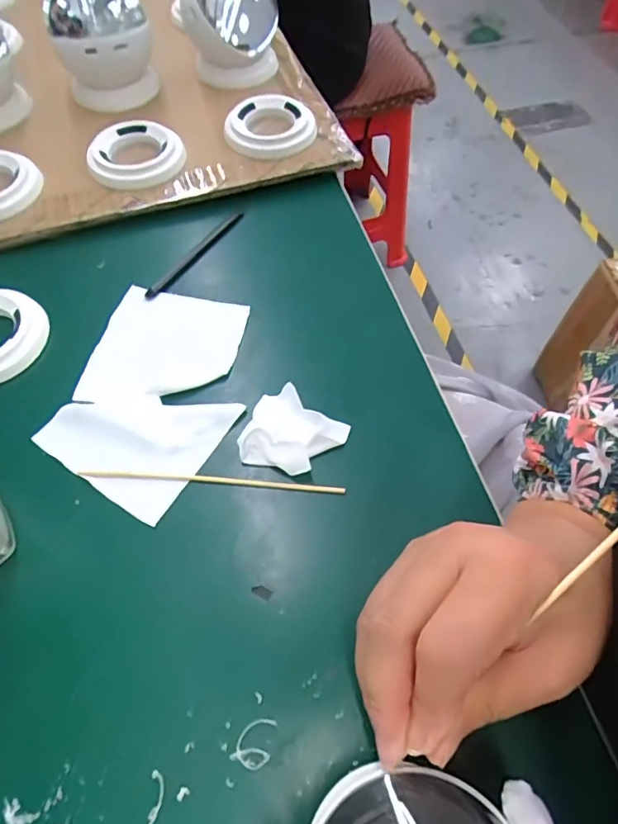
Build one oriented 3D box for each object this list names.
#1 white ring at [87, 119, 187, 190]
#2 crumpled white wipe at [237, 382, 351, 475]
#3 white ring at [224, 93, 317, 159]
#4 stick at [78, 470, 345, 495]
[{"bbox_3d":[-0.133,-0.198,0.393,0.068,0.014,0.065,0,62,0],"label":"white ring"},{"bbox_3d":[-0.008,0.011,0.286,0.055,0.011,0.045,14,63,10],"label":"crumpled white wipe"},{"bbox_3d":[-0.031,-0.231,0.410,0.070,0.013,0.068,0,62,0],"label":"white ring"},{"bbox_3d":[-0.053,0.038,0.279,0.143,0.006,0.004,3,62,4],"label":"stick"}]

